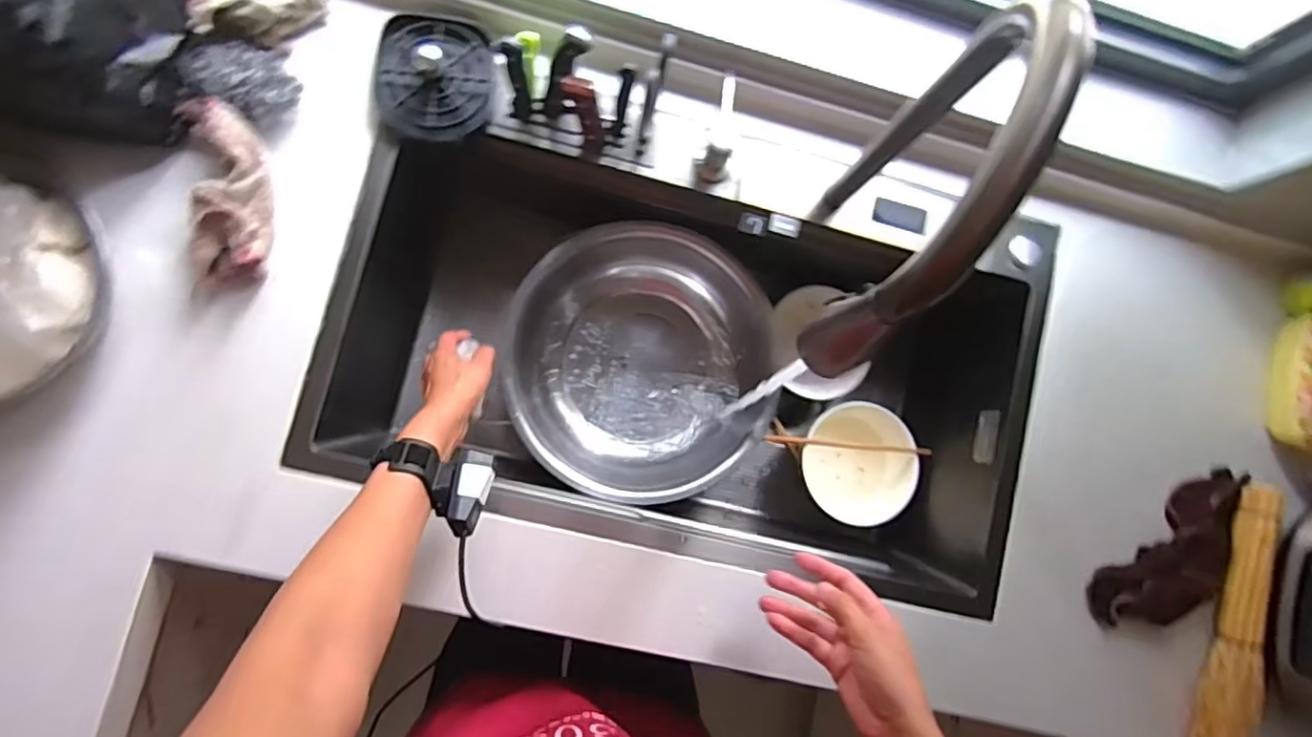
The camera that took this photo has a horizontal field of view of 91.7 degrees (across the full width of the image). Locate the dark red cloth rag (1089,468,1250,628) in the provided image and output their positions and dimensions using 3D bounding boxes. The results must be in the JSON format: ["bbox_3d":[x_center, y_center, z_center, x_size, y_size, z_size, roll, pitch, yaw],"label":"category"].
[{"bbox_3d":[0.564,0.204,0.683,0.218,0.018,0.101,-41,92,-7],"label":"dark red cloth rag"}]

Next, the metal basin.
[{"bbox_3d":[-0.023,-0.007,0.821,0.307,0.145,0.308,1,86,-5],"label":"metal basin"}]

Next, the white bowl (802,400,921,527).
[{"bbox_3d":[0.260,0.117,0.838,0.144,0.075,0.141,0,86,-5],"label":"white bowl"}]

